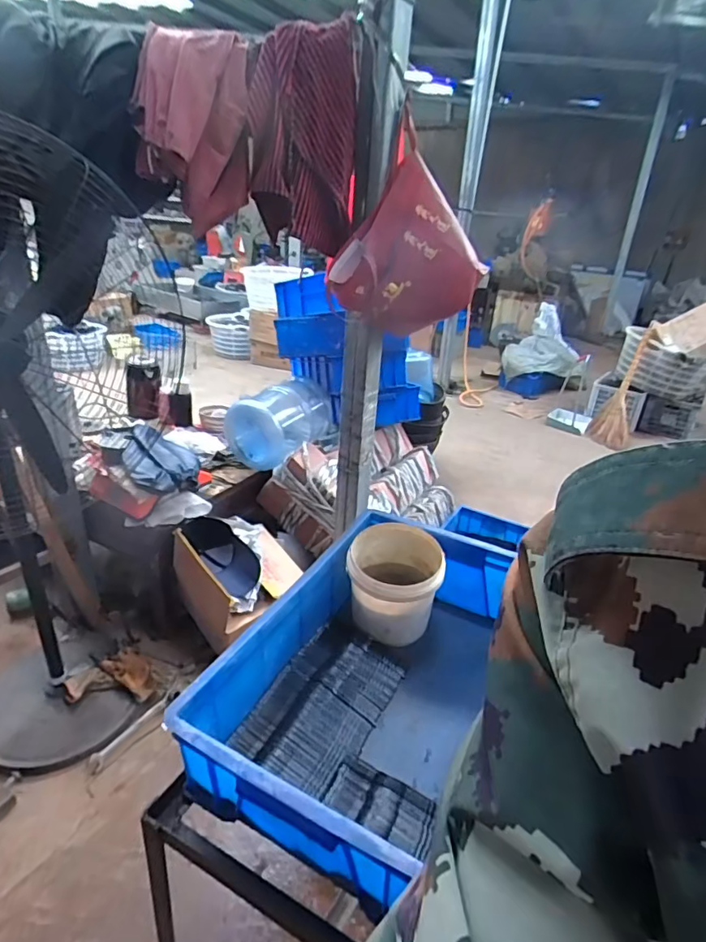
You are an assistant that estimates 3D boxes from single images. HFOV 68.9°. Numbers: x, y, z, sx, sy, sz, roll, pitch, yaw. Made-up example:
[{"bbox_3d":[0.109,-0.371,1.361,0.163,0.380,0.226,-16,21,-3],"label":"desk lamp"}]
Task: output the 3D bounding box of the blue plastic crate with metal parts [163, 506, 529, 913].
[{"bbox_3d":[0.025,0.268,0.742,0.280,0.170,0.518,14,26,22],"label":"blue plastic crate with metal parts"}]

